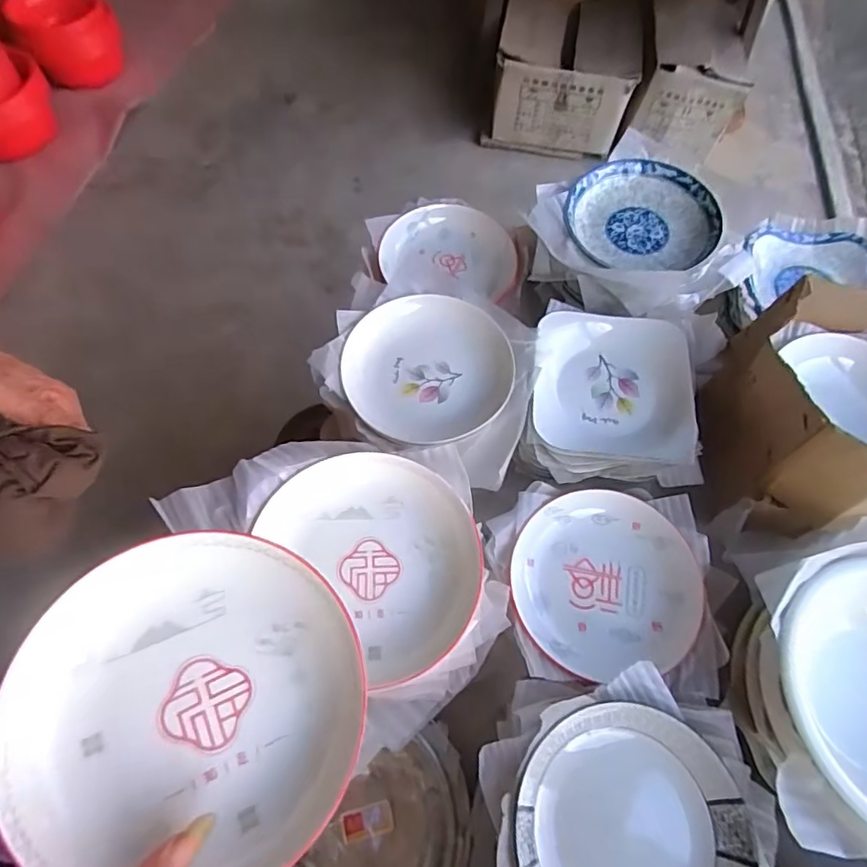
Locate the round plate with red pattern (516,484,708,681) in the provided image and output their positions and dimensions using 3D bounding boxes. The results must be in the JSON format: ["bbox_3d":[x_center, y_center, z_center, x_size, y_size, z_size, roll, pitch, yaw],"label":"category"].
[{"bbox_3d":[0.183,0.158,0.589,0.189,0.036,0.184,0,63,0],"label":"round plate with red pattern"}]

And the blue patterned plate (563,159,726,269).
[{"bbox_3d":[0.282,-0.291,0.750,0.197,0.051,0.183,0,63,0],"label":"blue patterned plate"}]

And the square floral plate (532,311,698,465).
[{"bbox_3d":[0.207,-0.060,0.638,0.176,0.041,0.182,6,63,2],"label":"square floral plate"}]

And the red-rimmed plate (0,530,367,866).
[{"bbox_3d":[-0.146,0.167,0.334,0.204,0.042,0.204,3,67,-7],"label":"red-rimmed plate"}]

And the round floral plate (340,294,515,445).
[{"bbox_3d":[-0.006,-0.075,0.642,0.193,0.038,0.184,0,63,0],"label":"round floral plate"}]

